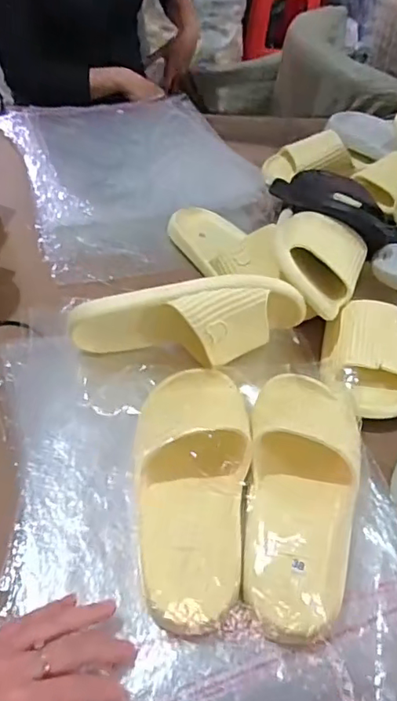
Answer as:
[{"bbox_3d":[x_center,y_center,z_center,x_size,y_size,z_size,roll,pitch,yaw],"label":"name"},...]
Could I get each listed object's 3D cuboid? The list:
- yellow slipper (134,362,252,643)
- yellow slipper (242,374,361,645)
[{"bbox_3d":[-0.002,0.104,0.473,0.097,0.053,0.244,0,47,-4],"label":"yellow slipper"},{"bbox_3d":[0.087,0.117,0.476,0.104,0.054,0.238,7,47,2],"label":"yellow slipper"}]

